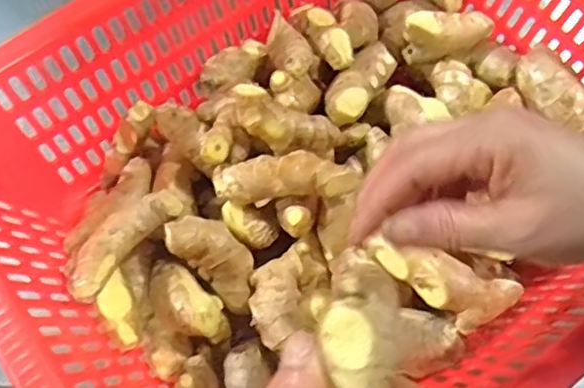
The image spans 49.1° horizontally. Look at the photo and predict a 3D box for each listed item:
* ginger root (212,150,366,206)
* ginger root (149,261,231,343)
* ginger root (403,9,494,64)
[{"bbox_3d":[-0.004,-0.010,0.405,0.090,0.023,0.028,-2,67,0],"label":"ginger root"},{"bbox_3d":[-0.067,0.070,0.404,0.060,0.033,0.032,42,73,16],"label":"ginger root"},{"bbox_3d":[0.114,-0.116,0.466,0.065,0.037,0.025,-13,68,-5],"label":"ginger root"}]

